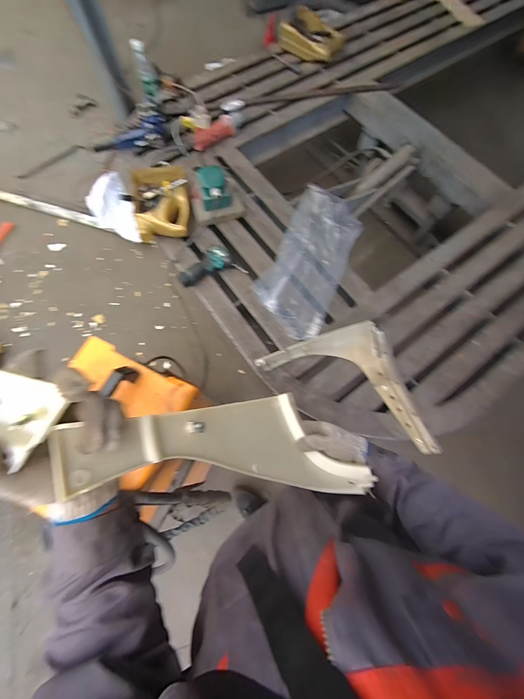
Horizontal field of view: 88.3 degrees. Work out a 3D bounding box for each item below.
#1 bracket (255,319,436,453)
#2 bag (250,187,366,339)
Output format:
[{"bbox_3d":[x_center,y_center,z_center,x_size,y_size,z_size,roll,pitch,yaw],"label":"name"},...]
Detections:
[{"bbox_3d":[0.317,0.059,0.867,0.596,0.119,0.285,26,73,6],"label":"bracket"},{"bbox_3d":[0.161,-0.300,0.948,0.272,0.176,0.476,27,73,6],"label":"bag"}]

